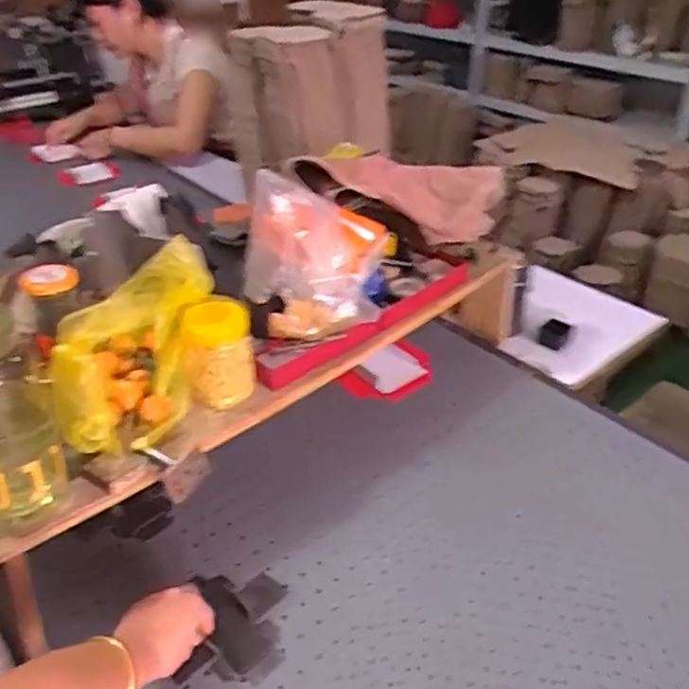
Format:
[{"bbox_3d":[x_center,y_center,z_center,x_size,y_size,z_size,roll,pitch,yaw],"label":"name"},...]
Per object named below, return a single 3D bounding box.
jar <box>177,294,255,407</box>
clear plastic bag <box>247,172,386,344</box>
[{"bbox_3d":[-0.149,0.009,0.794,0.079,0.110,0.068,-7,36,-8],"label":"jar"},{"bbox_3d":[-0.039,-0.129,0.890,0.188,0.172,0.170,-2,36,0],"label":"clear plastic bag"}]

